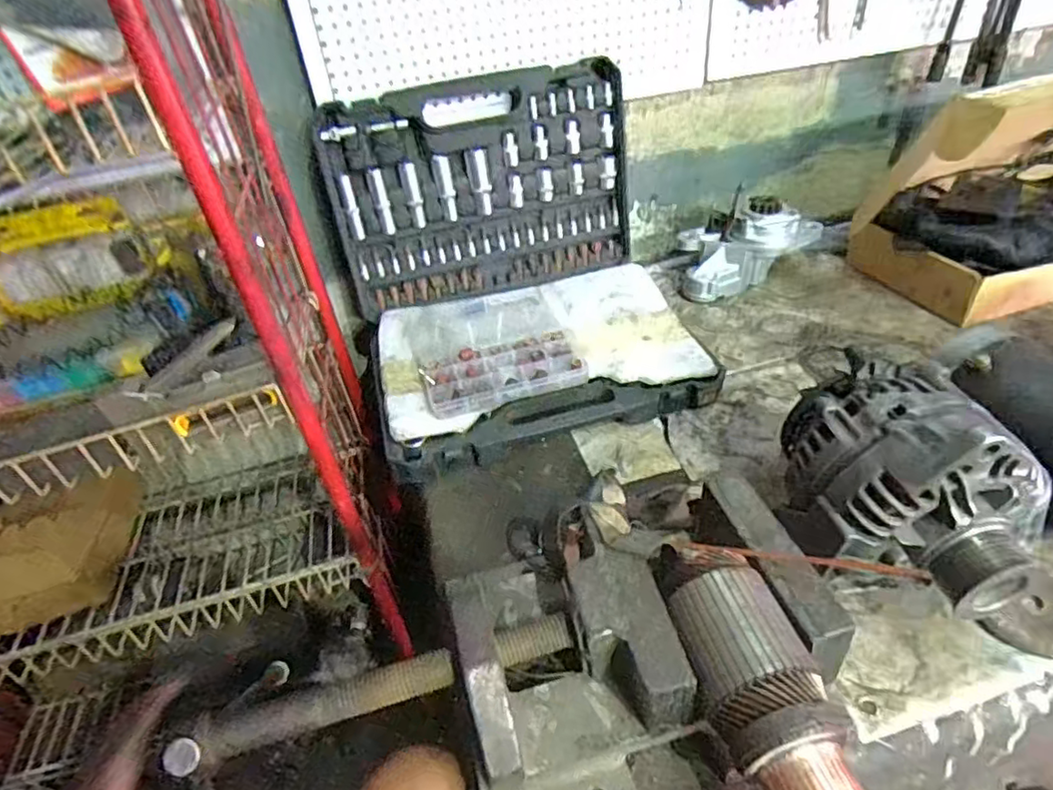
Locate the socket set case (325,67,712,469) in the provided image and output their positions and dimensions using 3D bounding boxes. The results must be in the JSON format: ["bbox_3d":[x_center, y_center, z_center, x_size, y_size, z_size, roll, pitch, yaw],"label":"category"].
[{"bbox_3d":[-0.016,-0.161,0.705,0.379,0.261,0.351,-13,40,-8],"label":"socket set case"}]

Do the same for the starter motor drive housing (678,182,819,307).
[{"bbox_3d":[0.315,-0.217,0.878,0.192,0.107,0.081,-16,40,-12],"label":"starter motor drive housing"}]

